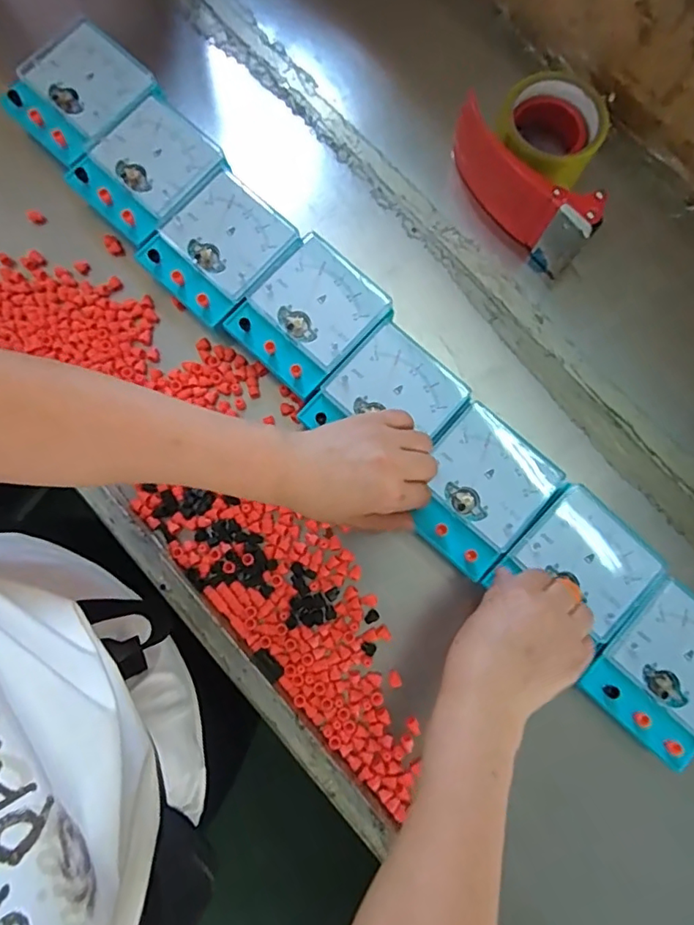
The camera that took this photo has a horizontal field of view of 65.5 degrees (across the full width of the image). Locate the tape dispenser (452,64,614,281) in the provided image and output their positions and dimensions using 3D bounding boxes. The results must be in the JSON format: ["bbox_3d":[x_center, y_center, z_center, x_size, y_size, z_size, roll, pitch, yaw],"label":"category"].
[{"bbox_3d":[0.182,-0.262,0.493,0.113,0.075,0.164,-23,81,-5],"label":"tape dispenser"}]

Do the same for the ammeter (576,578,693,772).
[{"bbox_3d":[0.258,0.169,0.439,0.108,0.041,0.119,41,85,6],"label":"ammeter"}]

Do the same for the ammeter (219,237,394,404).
[{"bbox_3d":[-0.031,-0.122,0.475,0.108,0.041,0.113,43,82,6],"label":"ammeter"}]

